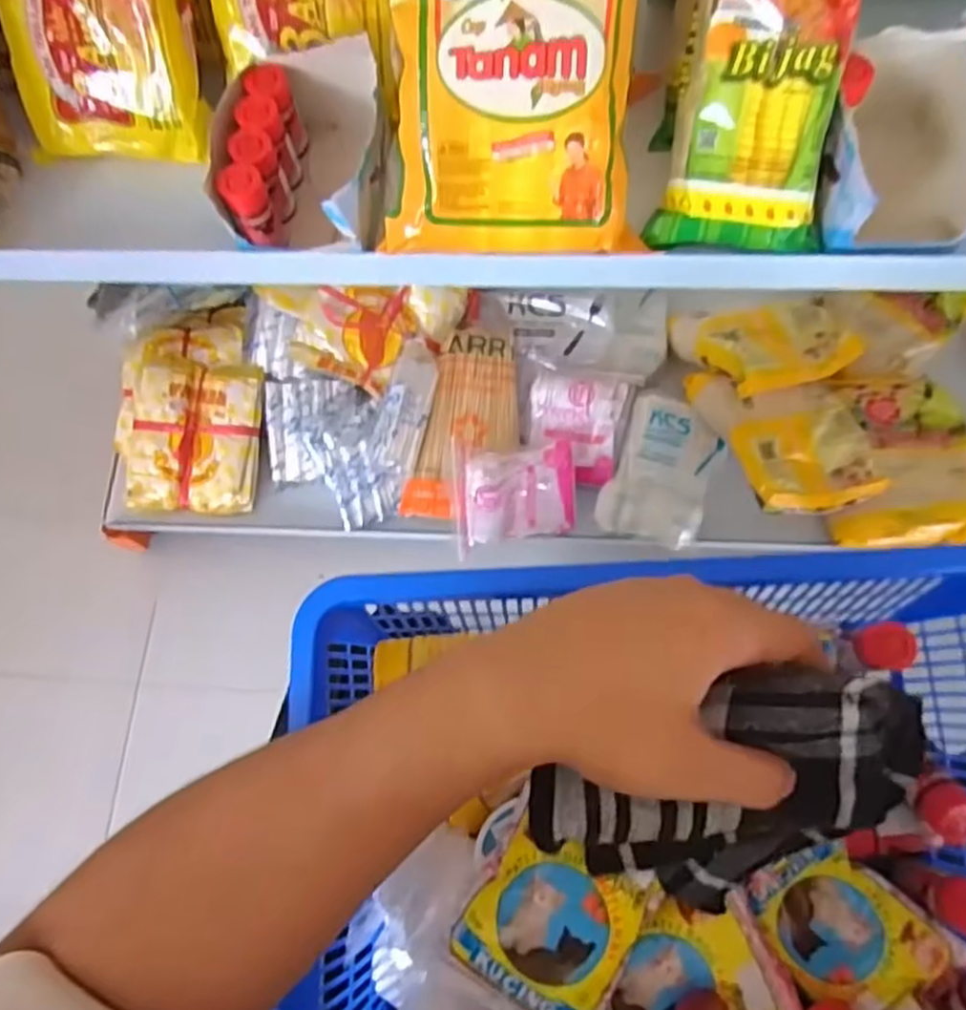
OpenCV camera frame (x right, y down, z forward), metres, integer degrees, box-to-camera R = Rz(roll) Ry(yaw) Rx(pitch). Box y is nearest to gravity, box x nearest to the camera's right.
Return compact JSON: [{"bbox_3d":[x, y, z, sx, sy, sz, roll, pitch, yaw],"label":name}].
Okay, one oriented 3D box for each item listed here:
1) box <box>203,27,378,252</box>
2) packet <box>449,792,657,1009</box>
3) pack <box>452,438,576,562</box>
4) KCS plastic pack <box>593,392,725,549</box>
[{"bbox_3d":[-0.103,-0.204,0.434,0.090,0.058,0.108,4,71,4],"label":"box"},{"bbox_3d":[0.028,0.185,0.312,0.069,0.025,0.077,28,75,11],"label":"packet"},{"bbox_3d":[0.035,-0.011,0.779,0.126,0.027,0.108,-4,94,-13],"label":"pack"},{"bbox_3d":[0.195,-0.040,0.791,0.104,0.041,0.161,20,73,9],"label":"KCS plastic pack"}]

